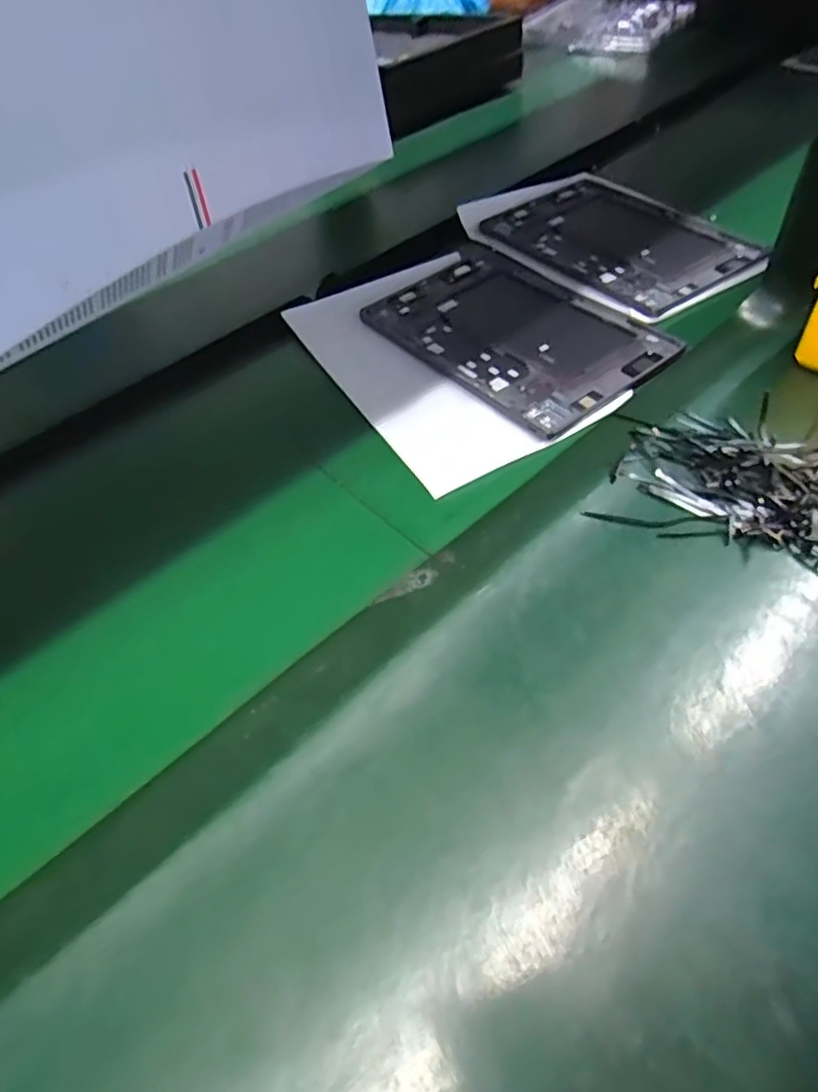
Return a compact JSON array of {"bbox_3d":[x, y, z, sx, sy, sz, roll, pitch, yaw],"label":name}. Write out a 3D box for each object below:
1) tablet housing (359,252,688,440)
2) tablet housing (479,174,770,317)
[{"bbox_3d":[0.090,-0.197,0.561,0.162,0.005,0.255,-33,55,-19],"label":"tablet housing"},{"bbox_3d":[0.216,-0.326,0.651,0.174,0.006,0.258,-30,54,-17],"label":"tablet housing"}]

